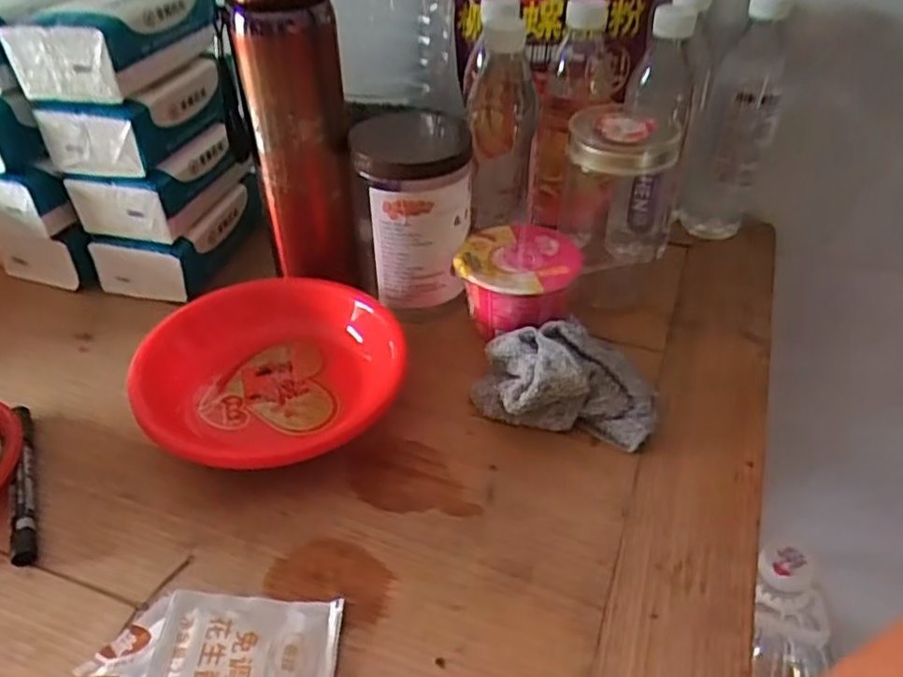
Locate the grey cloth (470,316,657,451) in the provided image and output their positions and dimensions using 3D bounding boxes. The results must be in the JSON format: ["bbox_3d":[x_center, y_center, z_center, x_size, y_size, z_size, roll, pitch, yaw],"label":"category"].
[{"bbox_3d":[0.085,0.028,0.527,0.128,0.053,0.086,8,41,9],"label":"grey cloth"}]

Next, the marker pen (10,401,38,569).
[{"bbox_3d":[-0.284,0.093,0.476,0.014,0.016,0.135,-15,43,-17],"label":"marker pen"}]

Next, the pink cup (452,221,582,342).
[{"bbox_3d":[0.055,-0.045,0.598,0.092,0.067,0.100,12,42,13],"label":"pink cup"}]

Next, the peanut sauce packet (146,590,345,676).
[{"bbox_3d":[-0.110,0.173,0.382,0.094,0.017,0.078,0,40,0],"label":"peanut sauce packet"}]

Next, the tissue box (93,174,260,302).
[{"bbox_3d":[-0.250,-0.097,0.667,0.100,0.060,0.128,12,42,13],"label":"tissue box"}]

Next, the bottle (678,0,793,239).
[{"bbox_3d":[0.263,-0.204,0.658,0.068,0.220,0.068,15,42,17],"label":"bottle"}]

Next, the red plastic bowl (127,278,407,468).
[{"bbox_3d":[-0.126,0.025,0.529,0.177,0.061,0.177,0,40,0],"label":"red plastic bowl"}]

